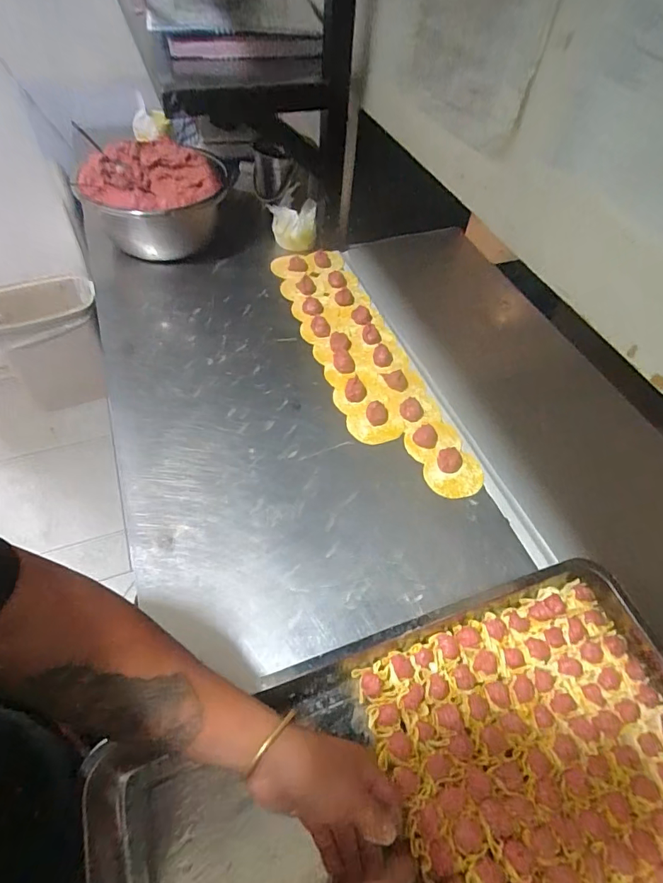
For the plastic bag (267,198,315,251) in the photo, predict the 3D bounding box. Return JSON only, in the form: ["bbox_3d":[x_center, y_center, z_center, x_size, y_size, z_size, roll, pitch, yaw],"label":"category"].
[{"bbox_3d":[-0.081,-0.449,0.929,0.095,0.071,0.072,-1,53,-5],"label":"plastic bag"}]

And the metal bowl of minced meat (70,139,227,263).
[{"bbox_3d":[-0.346,-0.474,0.906,0.260,0.153,0.243,-3,54,-7],"label":"metal bowl of minced meat"}]

